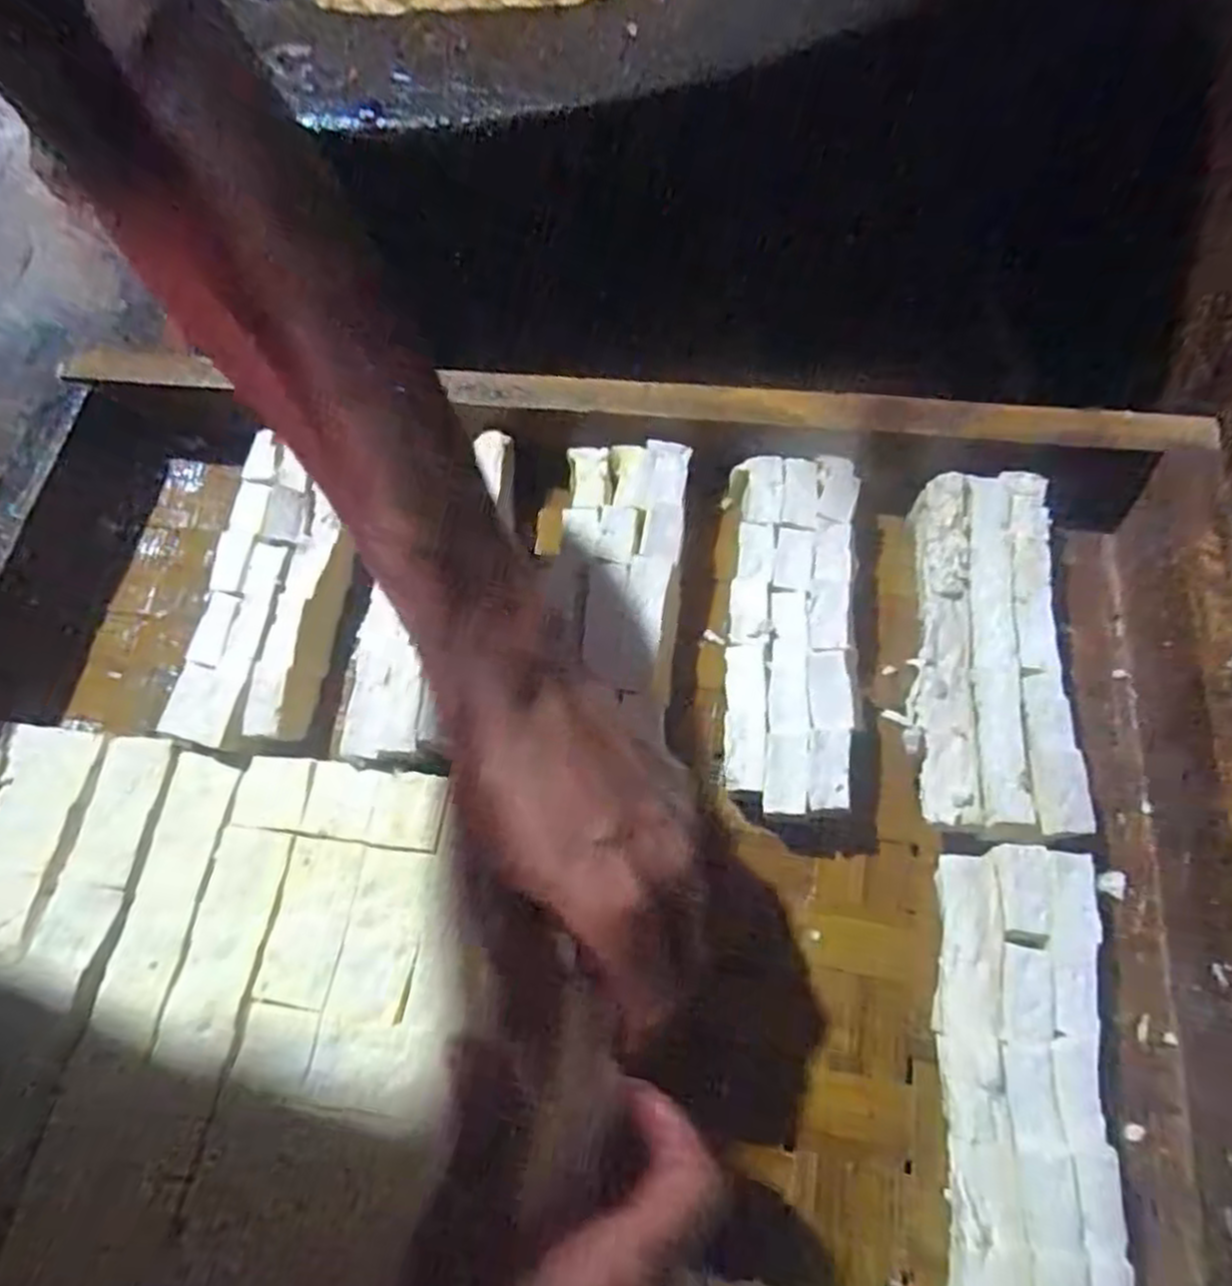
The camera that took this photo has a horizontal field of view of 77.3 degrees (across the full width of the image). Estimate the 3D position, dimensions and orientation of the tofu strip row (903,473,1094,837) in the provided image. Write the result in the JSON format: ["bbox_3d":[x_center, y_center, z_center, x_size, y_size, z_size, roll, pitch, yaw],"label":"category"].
[{"bbox_3d":[0.169,0.002,0.361,0.069,0.033,0.172,2,68,7],"label":"tofu strip row"}]

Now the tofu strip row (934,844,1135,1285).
[{"bbox_3d":[0.152,0.168,0.297,0.059,0.034,0.169,5,69,7],"label":"tofu strip row"}]

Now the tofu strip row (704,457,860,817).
[{"bbox_3d":[0.081,-0.007,0.369,0.054,0.032,0.174,4,68,7],"label":"tofu strip row"}]

